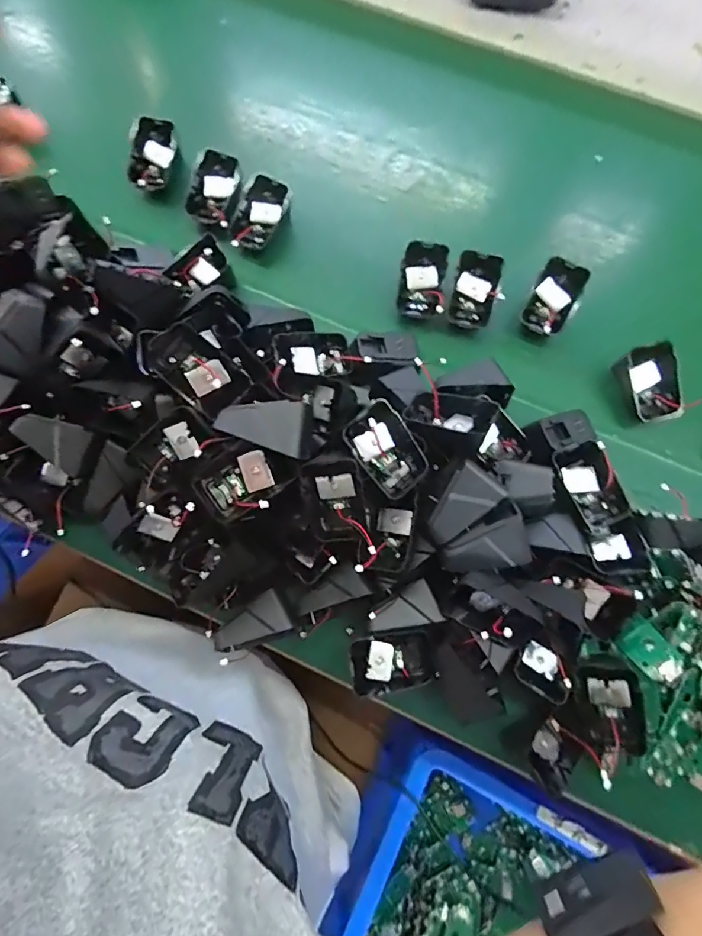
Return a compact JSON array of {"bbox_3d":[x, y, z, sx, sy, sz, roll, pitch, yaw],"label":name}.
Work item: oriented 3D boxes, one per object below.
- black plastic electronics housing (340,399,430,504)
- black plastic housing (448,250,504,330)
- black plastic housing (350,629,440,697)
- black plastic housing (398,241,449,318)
[{"bbox_3d":[0.028,-0.013,0.349,0.041,0.029,0.070,-35,110,10],"label":"black plastic electronics housing"},{"bbox_3d":[0.119,-0.170,0.452,0.039,0.032,0.061,14,77,4],"label":"black plastic housing"},{"bbox_3d":[0.034,0.157,0.379,0.066,0.023,0.042,-7,77,-1],"label":"black plastic housing"},{"bbox_3d":[0.068,-0.180,0.455,0.049,0.041,0.065,5,77,2],"label":"black plastic housing"}]

